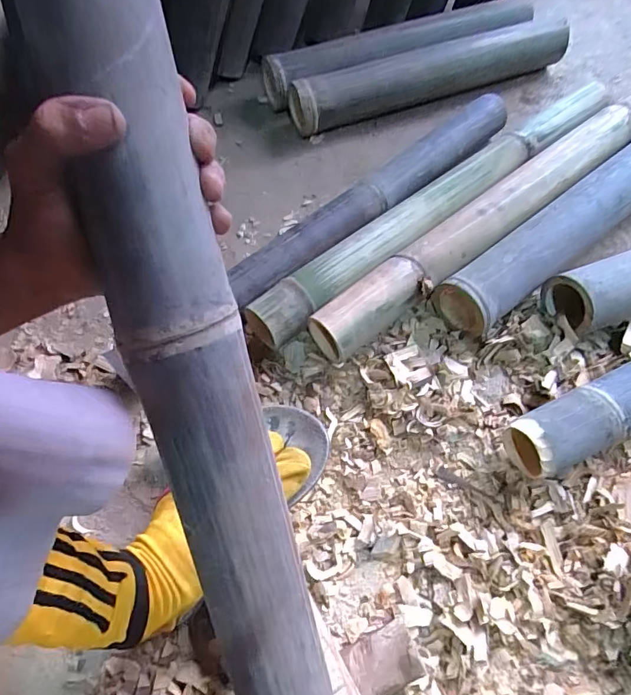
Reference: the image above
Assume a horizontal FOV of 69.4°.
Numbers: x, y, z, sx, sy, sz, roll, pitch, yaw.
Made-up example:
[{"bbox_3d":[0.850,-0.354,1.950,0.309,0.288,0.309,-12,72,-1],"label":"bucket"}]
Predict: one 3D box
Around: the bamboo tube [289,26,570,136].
[{"bbox_3d":[0.174,-0.418,0.701,0.446,0.063,0.055,-18,61,-8],"label":"bamboo tube"}]

